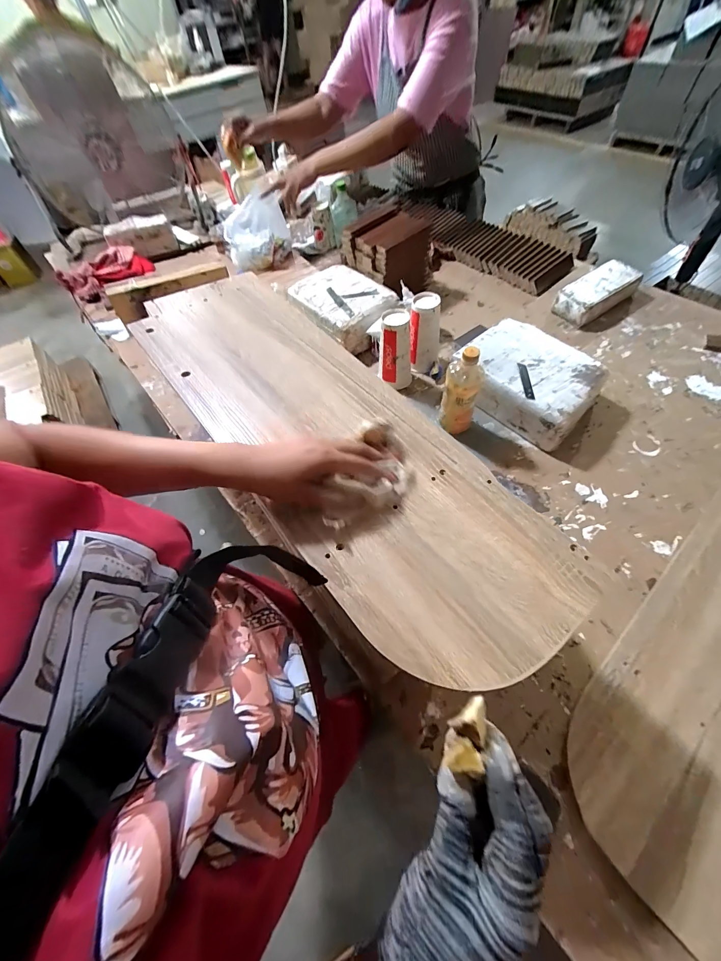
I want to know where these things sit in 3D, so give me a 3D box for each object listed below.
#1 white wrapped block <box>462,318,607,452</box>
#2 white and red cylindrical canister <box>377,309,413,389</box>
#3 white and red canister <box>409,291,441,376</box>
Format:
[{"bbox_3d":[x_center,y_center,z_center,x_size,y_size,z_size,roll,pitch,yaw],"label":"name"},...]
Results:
[{"bbox_3d":[0.357,-0.223,0.769,0.202,0.096,0.284,-38,63,-18],"label":"white wrapped block"},{"bbox_3d":[0.085,-0.303,0.829,0.076,0.154,0.084,8,59,9],"label":"white and red cylindrical canister"},{"bbox_3d":[0.156,-0.347,0.843,0.073,0.160,0.072,14,60,12],"label":"white and red canister"}]

